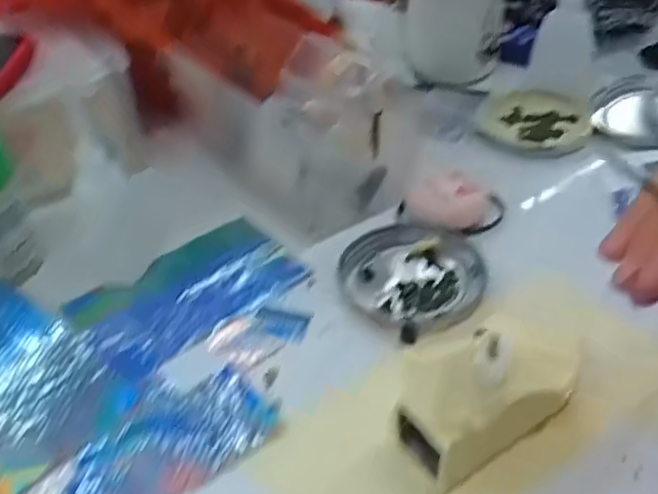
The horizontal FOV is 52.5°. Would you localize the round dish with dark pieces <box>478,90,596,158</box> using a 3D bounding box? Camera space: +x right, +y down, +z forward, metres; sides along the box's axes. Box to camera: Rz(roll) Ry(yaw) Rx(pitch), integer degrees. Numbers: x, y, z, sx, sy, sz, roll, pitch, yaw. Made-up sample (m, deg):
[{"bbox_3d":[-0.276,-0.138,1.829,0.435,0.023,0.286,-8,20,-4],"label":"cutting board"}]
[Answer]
[{"bbox_3d":[0.144,-0.089,0.477,0.077,0.015,0.069,19,45,26],"label":"round dish with dark pieces"}]

